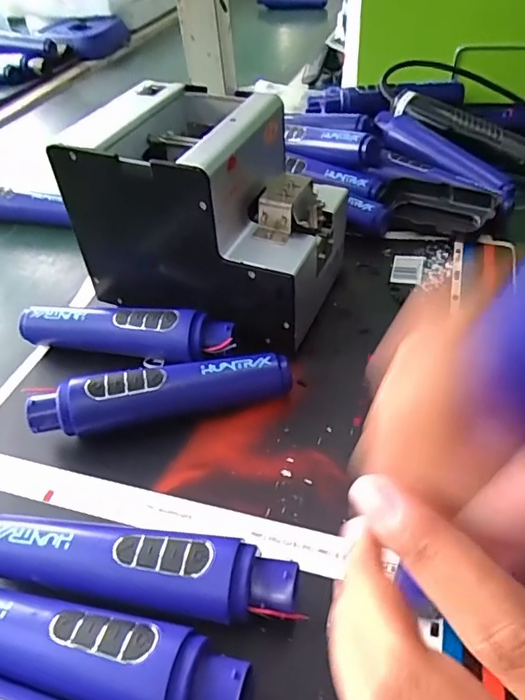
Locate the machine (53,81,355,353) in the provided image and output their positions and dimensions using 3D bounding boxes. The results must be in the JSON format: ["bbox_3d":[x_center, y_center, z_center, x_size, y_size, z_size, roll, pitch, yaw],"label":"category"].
[{"bbox_3d":[-0.037,-0.106,0.416,0.179,0.149,0.127,16,47,21],"label":"machine"}]

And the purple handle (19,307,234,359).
[{"bbox_3d":[-0.106,-0.016,0.405,0.172,0.029,0.029,5,44,11],"label":"purple handle"}]

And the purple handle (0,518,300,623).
[{"bbox_3d":[-0.072,0.111,0.278,0.182,0.037,0.043,5,45,10],"label":"purple handle"}]

